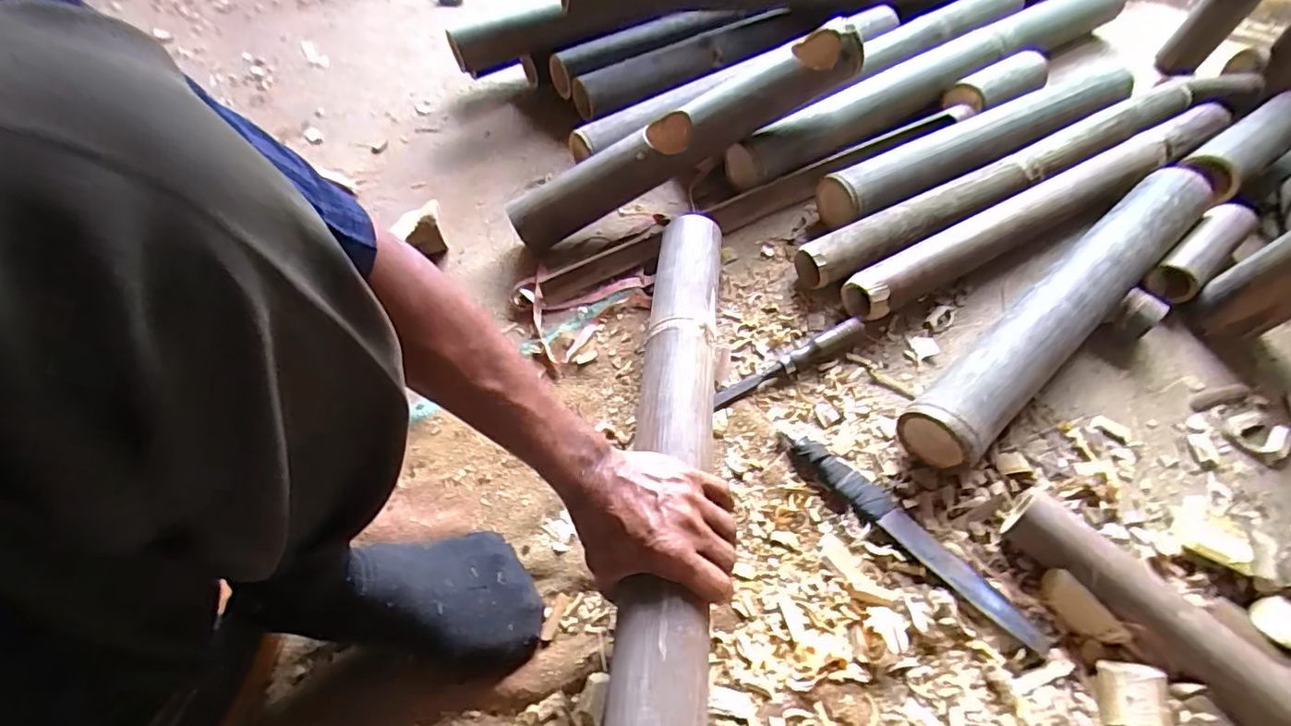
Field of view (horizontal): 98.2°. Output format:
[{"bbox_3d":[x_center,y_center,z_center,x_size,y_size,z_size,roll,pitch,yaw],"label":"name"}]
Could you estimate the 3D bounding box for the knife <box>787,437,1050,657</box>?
[{"bbox_3d":[0.247,0.157,0.525,0.040,0.019,0.262,-38,63,-21],"label":"knife"}]

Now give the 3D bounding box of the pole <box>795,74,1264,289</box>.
[{"bbox_3d":[0.540,-0.268,0.761,0.766,0.045,0.069,-23,58,-13],"label":"pole"}]

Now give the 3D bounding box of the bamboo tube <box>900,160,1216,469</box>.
[{"bbox_3d":[0.475,-0.067,0.634,0.525,0.082,0.086,-36,62,-18],"label":"bamboo tube"}]

